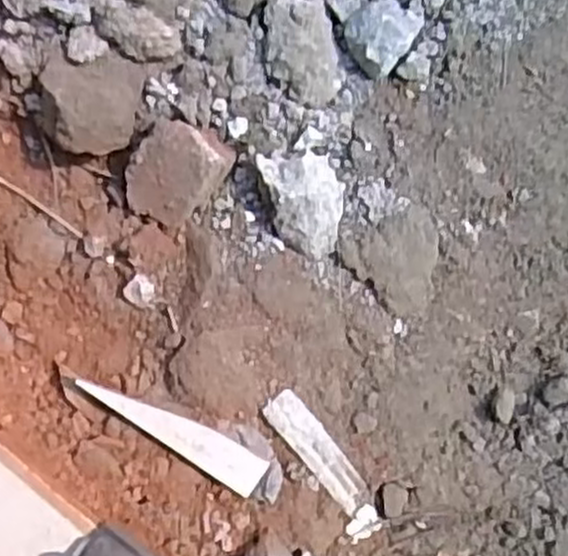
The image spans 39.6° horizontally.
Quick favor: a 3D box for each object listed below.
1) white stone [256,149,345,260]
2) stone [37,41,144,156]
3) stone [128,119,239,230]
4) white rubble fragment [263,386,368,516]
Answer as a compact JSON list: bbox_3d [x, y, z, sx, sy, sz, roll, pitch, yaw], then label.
[{"bbox_3d":[0.012,-0.039,0.414,0.037,0.020,0.055,-12,87,9],"label":"white stone"},{"bbox_3d":[-0.104,-0.093,0.419,0.048,0.027,0.053,8,90,9],"label":"stone"},{"bbox_3d":[-0.058,-0.058,0.432,0.044,0.024,0.060,39,124,2],"label":"stone"},{"bbox_3d":[0.019,0.096,0.434,0.020,0.004,0.077,-40,92,-6],"label":"white rubble fragment"}]

